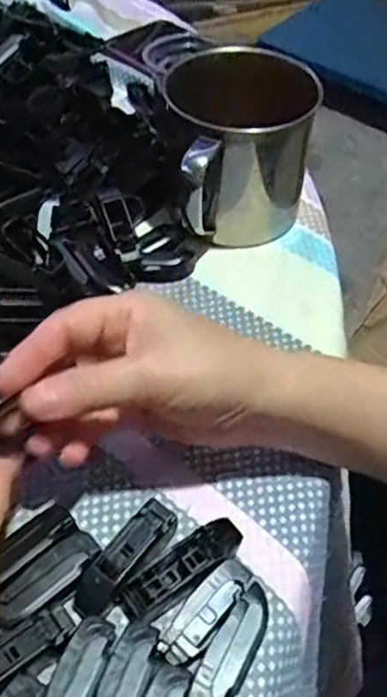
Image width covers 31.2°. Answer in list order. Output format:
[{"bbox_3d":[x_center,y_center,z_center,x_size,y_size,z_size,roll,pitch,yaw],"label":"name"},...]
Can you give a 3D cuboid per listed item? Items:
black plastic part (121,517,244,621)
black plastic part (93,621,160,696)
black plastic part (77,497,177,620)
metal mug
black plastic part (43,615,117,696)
[{"bbox_3d":[-0.004,0.094,0.300,0.055,0.012,0.018,-28,56,-21],"label":"black plastic part"},{"bbox_3d":[-0.029,0.135,0.268,0.017,0.016,0.054,14,52,11],"label":"black plastic part"},{"bbox_3d":[-0.030,0.089,0.301,0.016,0.008,0.054,31,57,23],"label":"black plastic part"},{"bbox_3d":[0.031,-0.115,0.417,0.075,0.095,0.100,8,51,6],"label":"metal mug"},{"bbox_3d":[-0.047,0.134,0.269,0.017,0.014,0.055,14,52,11],"label":"black plastic part"}]

